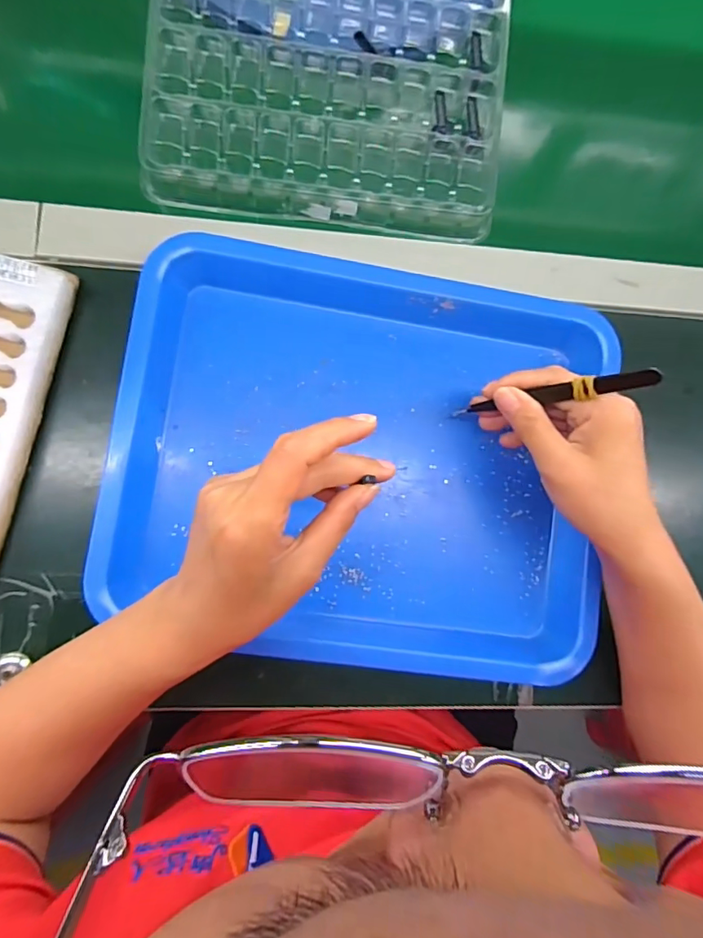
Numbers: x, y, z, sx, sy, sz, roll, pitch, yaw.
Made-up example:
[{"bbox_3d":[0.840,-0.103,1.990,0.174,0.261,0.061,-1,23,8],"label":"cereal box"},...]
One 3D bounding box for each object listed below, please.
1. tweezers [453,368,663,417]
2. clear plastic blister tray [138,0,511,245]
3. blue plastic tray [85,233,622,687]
[{"bbox_3d":[0.114,-0.044,0.313,0.011,0.140,0.010,10,81,-34],"label":"tweezers"},{"bbox_3d":[-0.012,-0.316,0.370,0.254,0.020,0.263,4,92,-6],"label":"clear plastic blister tray"},{"bbox_3d":[0.009,-0.007,0.347,0.320,0.035,0.270,9,82,-6],"label":"blue plastic tray"}]

